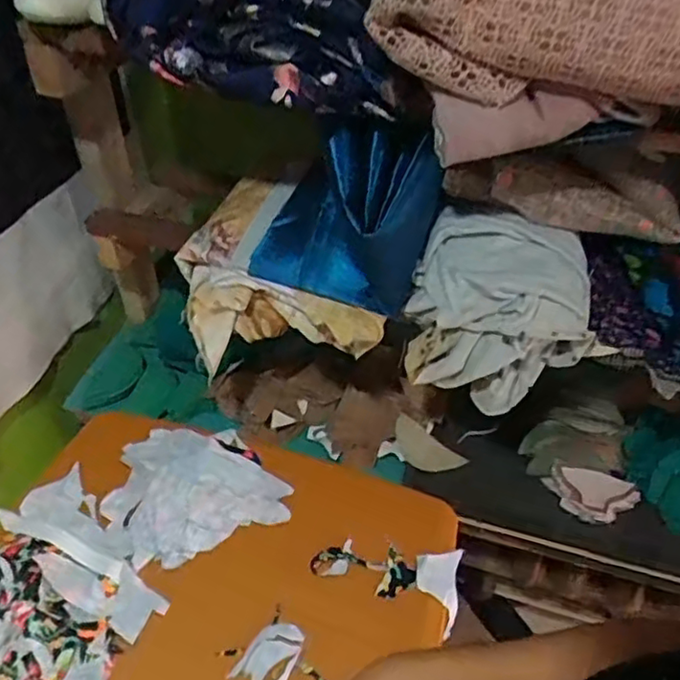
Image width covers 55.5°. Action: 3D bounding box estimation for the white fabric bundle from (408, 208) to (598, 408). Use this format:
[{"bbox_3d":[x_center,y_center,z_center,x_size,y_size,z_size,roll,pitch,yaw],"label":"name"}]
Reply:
[{"bbox_3d":[0.172,-0.032,0.704,0.186,0.159,0.124,12,44,10],"label":"white fabric bundle"}]

